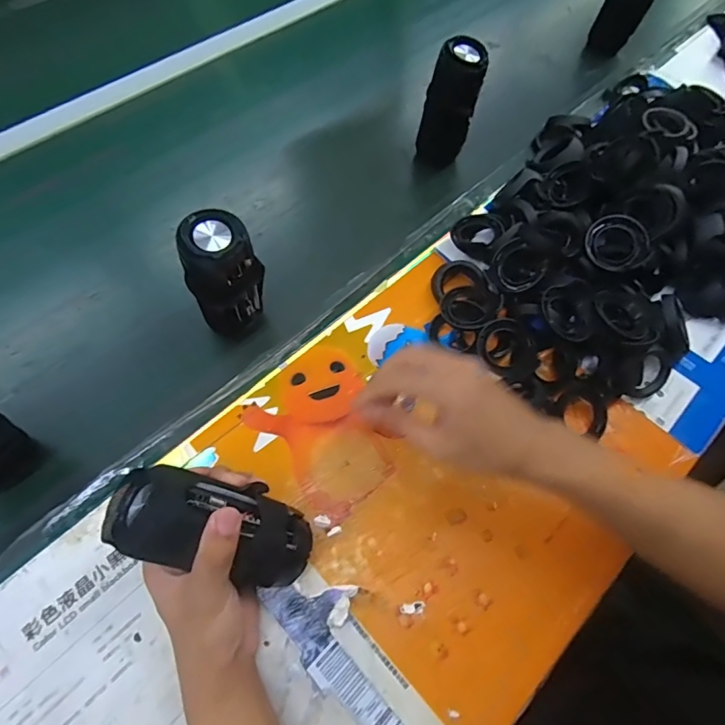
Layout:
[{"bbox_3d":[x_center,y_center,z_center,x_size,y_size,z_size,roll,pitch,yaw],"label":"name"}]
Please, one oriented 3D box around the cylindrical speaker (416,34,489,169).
[{"bbox_3d":[0.119,-0.345,0.624,0.066,0.150,0.053,15,64,6],"label":"cylindrical speaker"}]

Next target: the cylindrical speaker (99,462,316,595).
[{"bbox_3d":[-0.108,0.126,0.354,0.152,0.053,0.066,25,61,-23],"label":"cylindrical speaker"}]

